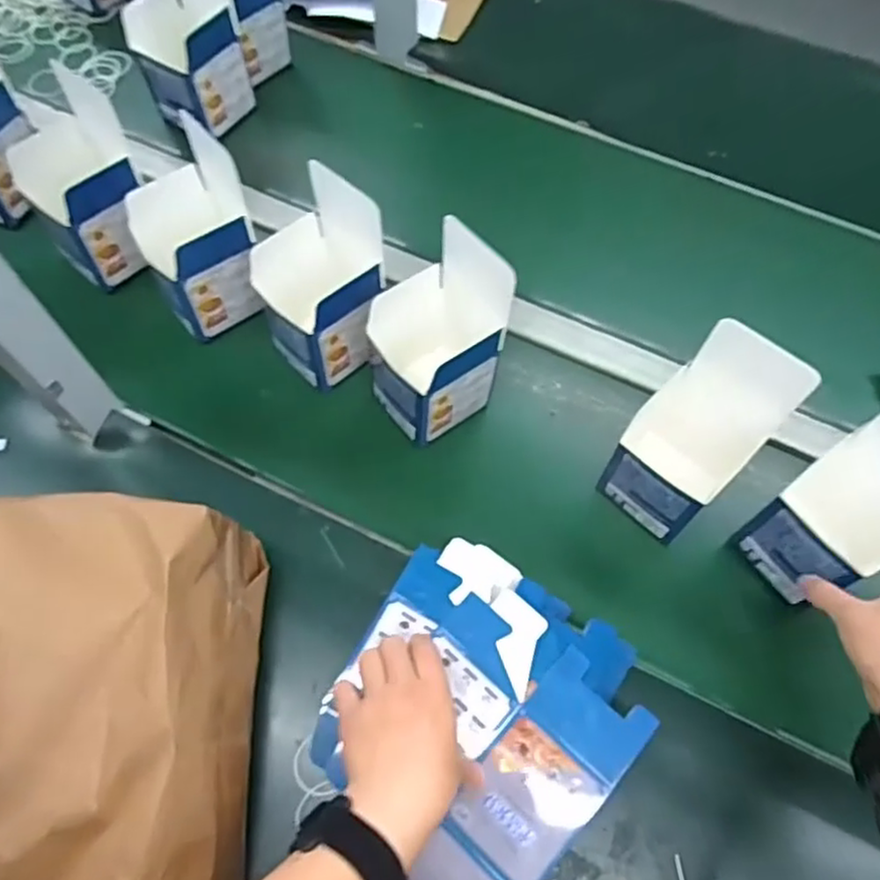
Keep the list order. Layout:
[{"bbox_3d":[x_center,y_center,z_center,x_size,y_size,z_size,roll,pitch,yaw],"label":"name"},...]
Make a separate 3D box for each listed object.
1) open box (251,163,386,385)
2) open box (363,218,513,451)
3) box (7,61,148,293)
[{"bbox_3d":[-0.110,-0.135,0.612,0.090,0.167,0.096,-38,61,-21],"label":"open box"},{"bbox_3d":[-0.005,-0.080,0.603,0.093,0.161,0.112,-34,59,-19],"label":"open box"},{"bbox_3d":[-0.342,-0.239,0.672,0.111,0.157,0.086,36,64,26],"label":"box"}]

